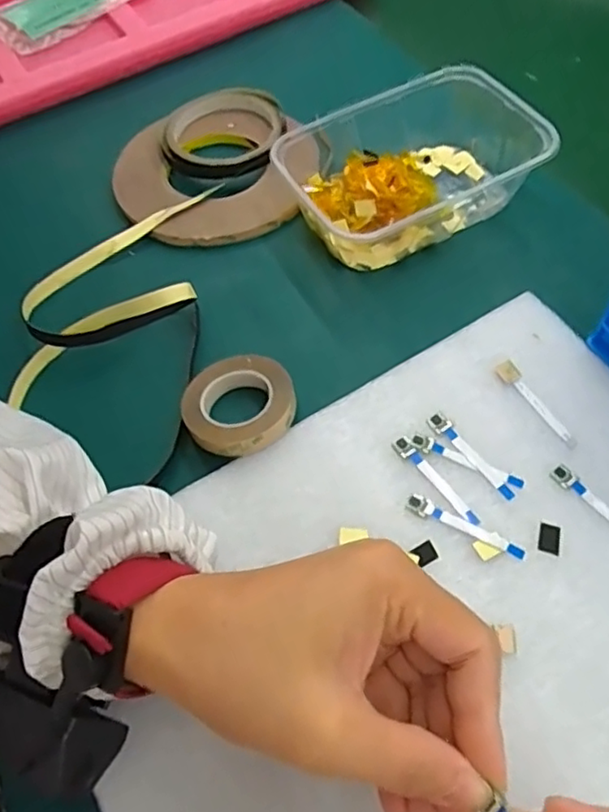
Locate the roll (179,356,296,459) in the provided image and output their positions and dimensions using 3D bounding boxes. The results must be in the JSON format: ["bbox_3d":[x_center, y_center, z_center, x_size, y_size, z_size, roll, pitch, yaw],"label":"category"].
[{"bbox_3d":[-0.037,-0.002,0.353,0.060,0.013,0.059,-2,58,3],"label":"roll"}]

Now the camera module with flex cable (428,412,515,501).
[{"bbox_3d":[0.086,0.026,0.329,0.011,0.004,0.059,-31,61,-14],"label":"camera module with flex cable"}]

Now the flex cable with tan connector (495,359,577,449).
[{"bbox_3d":[0.126,-0.001,0.346,0.011,0.004,0.060,-24,59,-10],"label":"flex cable with tan connector"}]

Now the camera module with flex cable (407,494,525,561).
[{"bbox_3d":[0.079,0.059,0.310,0.060,0.004,0.010,25,63,19],"label":"camera module with flex cable"}]

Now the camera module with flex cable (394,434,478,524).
[{"bbox_3d":[0.068,0.038,0.325,0.010,0.004,0.058,-33,61,-15],"label":"camera module with flex cable"}]

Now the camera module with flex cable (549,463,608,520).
[{"bbox_3d":[0.147,0.051,0.310,0.011,0.004,0.060,-35,62,-16],"label":"camera module with flex cable"}]

